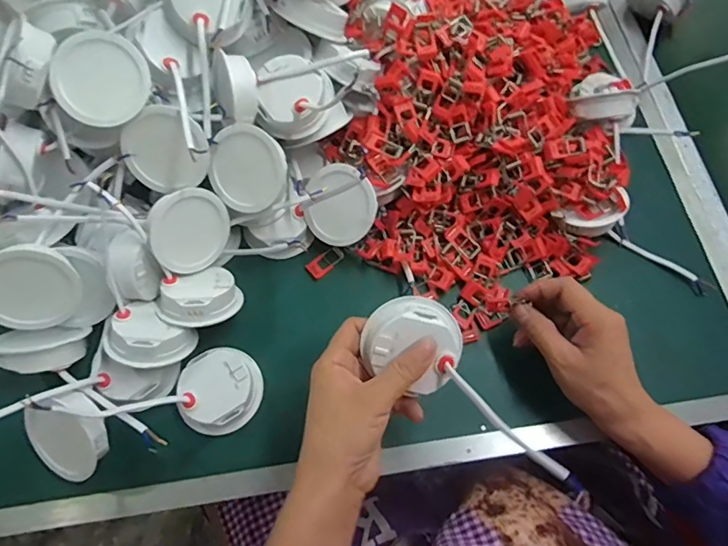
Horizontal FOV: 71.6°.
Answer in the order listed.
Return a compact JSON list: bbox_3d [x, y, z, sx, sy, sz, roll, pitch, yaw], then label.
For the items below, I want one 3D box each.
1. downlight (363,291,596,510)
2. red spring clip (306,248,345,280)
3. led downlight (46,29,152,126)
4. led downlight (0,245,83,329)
[{"bbox_3d":[0.069,0.082,0.332,0.063,0.030,0.171,-38,65,-14],"label":"downlight"},{"bbox_3d":[-0.036,-0.010,0.484,0.036,0.005,0.019,-37,73,-14],"label":"red spring clip"},{"bbox_3d":[-0.213,-0.156,0.413,0.071,0.026,0.069,-31,106,-8],"label":"led downlight"},{"bbox_3d":[-0.263,0.009,0.396,0.072,0.066,0.026,15,27,-36],"label":"led downlight"}]

